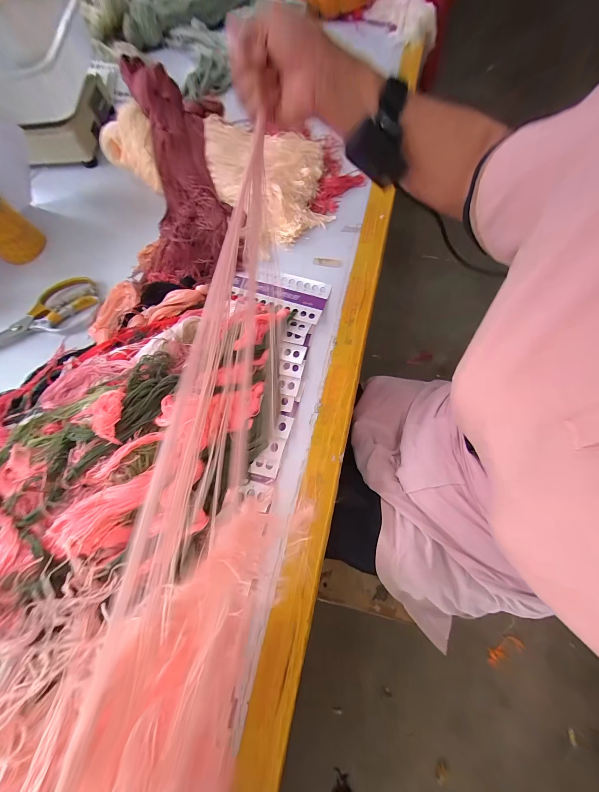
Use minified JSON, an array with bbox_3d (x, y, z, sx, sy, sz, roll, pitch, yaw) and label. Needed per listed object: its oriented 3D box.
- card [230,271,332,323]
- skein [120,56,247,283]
[{"bbox_3d":[-0.032,-0.171,0.432,0.155,0.004,0.080,21,66,10],"label":"card"},{"bbox_3d":[-0.198,-0.377,0.460,0.159,0.085,0.401,-11,82,-2],"label":"skein"}]

